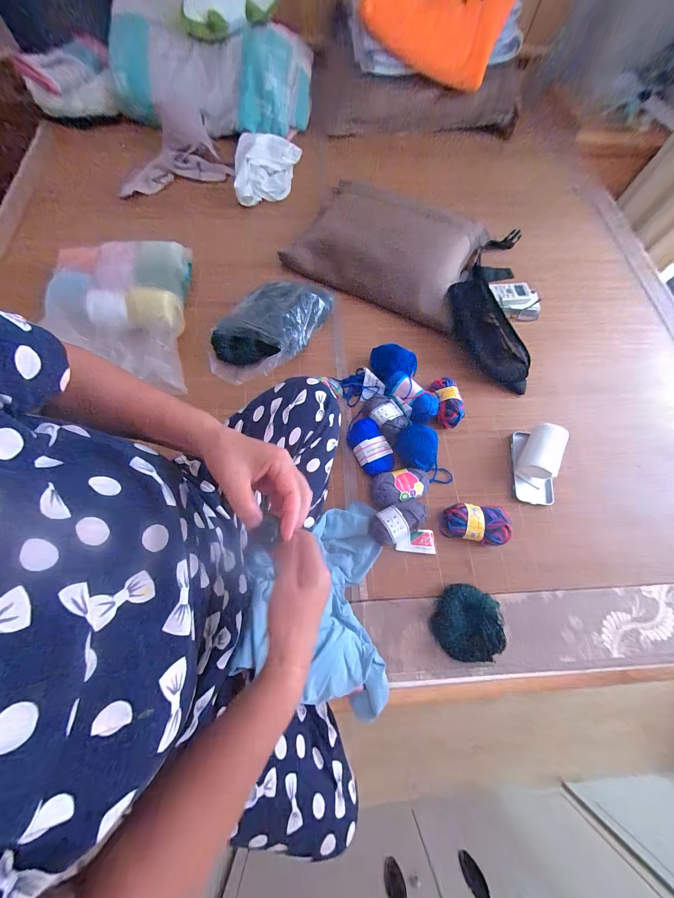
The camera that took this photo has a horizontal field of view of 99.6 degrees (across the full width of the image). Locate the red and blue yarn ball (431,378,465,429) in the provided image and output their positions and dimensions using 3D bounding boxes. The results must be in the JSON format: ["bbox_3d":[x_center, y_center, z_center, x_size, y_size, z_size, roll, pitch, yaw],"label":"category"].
[{"bbox_3d":[0.231,-0.098,0.600,0.059,0.047,0.107,2,70,-1],"label":"red and blue yarn ball"}]

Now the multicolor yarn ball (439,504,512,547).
[{"bbox_3d":[0.250,0.136,0.516,0.114,0.041,0.069,6,70,0],"label":"multicolor yarn ball"}]

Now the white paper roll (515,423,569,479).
[{"bbox_3d":[0.396,0.008,0.553,0.057,0.060,0.104,26,71,7],"label":"white paper roll"}]

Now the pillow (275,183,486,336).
[{"bbox_3d":[0.132,-0.537,0.754,0.457,0.095,0.375,24,71,7],"label":"pillow"}]

